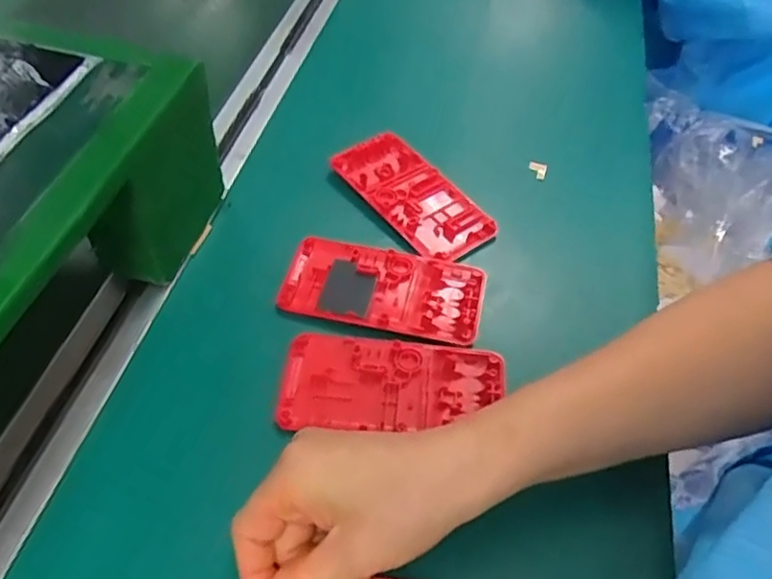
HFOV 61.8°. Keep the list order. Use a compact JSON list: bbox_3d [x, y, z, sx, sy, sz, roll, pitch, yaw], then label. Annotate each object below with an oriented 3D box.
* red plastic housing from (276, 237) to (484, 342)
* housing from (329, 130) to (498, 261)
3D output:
[{"bbox_3d":[-0.001,-0.003,0.404,0.122,0.010,0.060,11,50,4],"label":"red plastic housing"},{"bbox_3d":[0.019,-0.069,0.466,0.060,0.013,0.124,-30,59,-26],"label":"housing"}]

